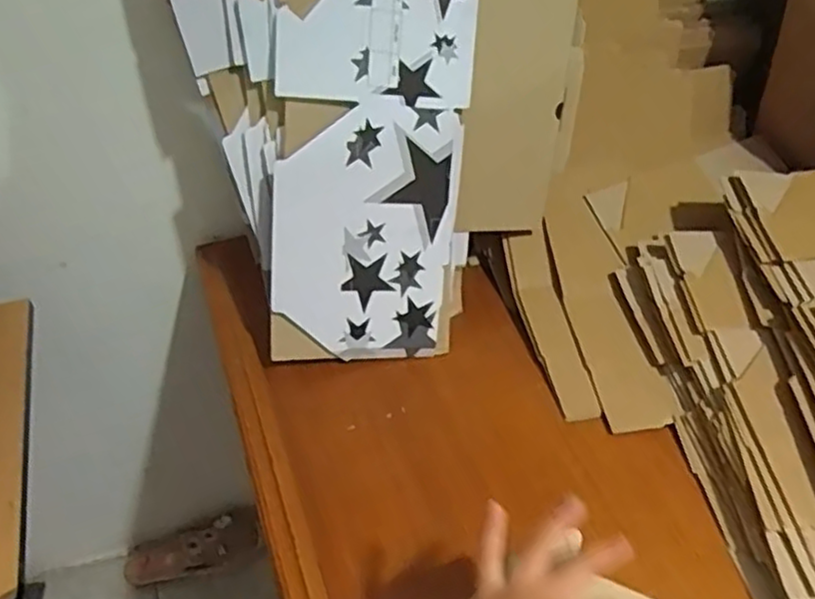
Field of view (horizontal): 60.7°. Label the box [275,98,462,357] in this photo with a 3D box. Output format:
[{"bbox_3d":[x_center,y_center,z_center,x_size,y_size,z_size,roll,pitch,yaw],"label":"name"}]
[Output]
[{"bbox_3d":[-0.043,-0.072,0.763,0.197,0.279,0.015,1,15,-13],"label":"box"}]

